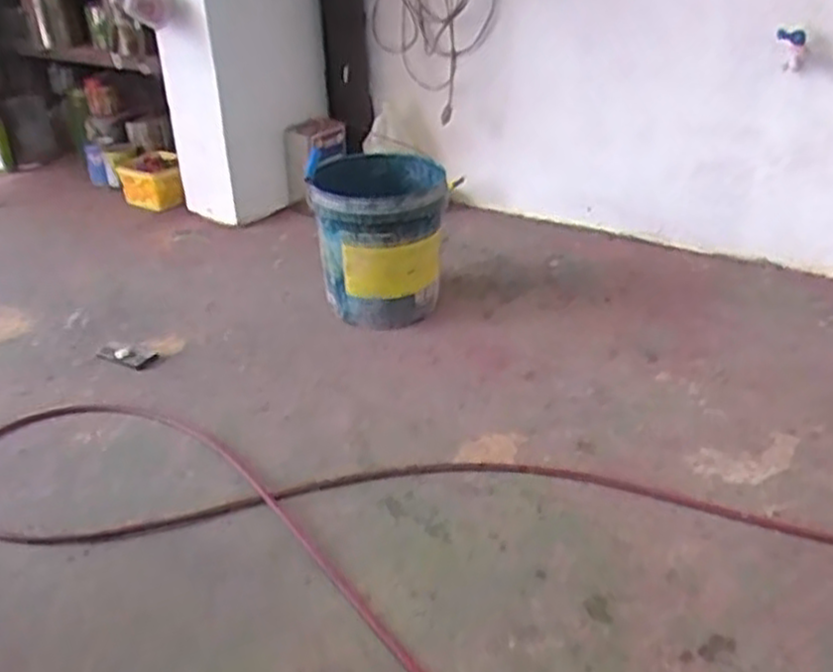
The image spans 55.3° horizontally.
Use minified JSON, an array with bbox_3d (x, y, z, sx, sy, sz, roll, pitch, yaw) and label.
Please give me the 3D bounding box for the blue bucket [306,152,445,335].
[{"bbox_3d":[-0.075,-0.219,1.801,0.279,0.314,0.289,-2,31,1],"label":"blue bucket"}]

